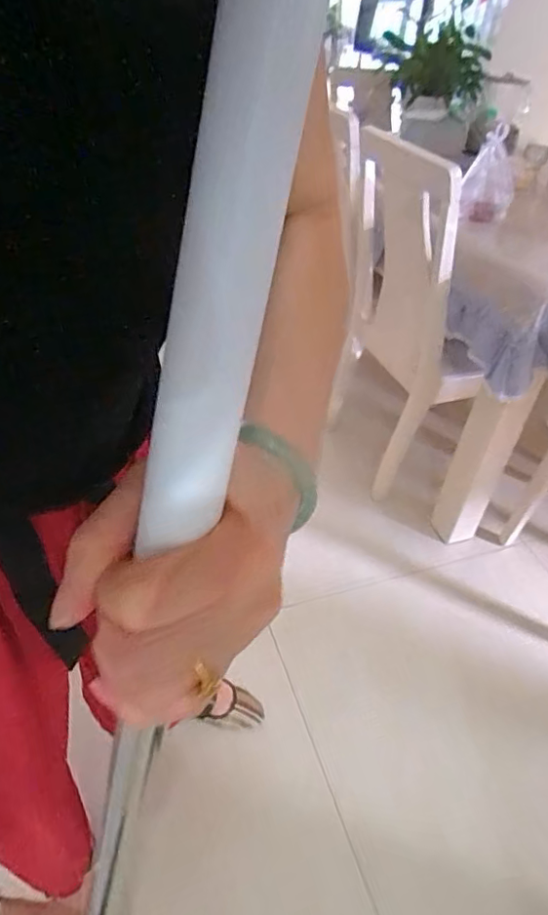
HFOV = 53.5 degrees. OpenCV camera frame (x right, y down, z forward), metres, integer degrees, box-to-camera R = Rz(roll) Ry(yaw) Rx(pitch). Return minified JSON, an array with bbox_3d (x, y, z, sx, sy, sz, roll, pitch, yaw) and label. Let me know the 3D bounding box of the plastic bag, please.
[{"bbox_3d":[0.522,-0.671,1.304,0.121,0.180,0.088,18,43,14],"label":"plastic bag"}]

